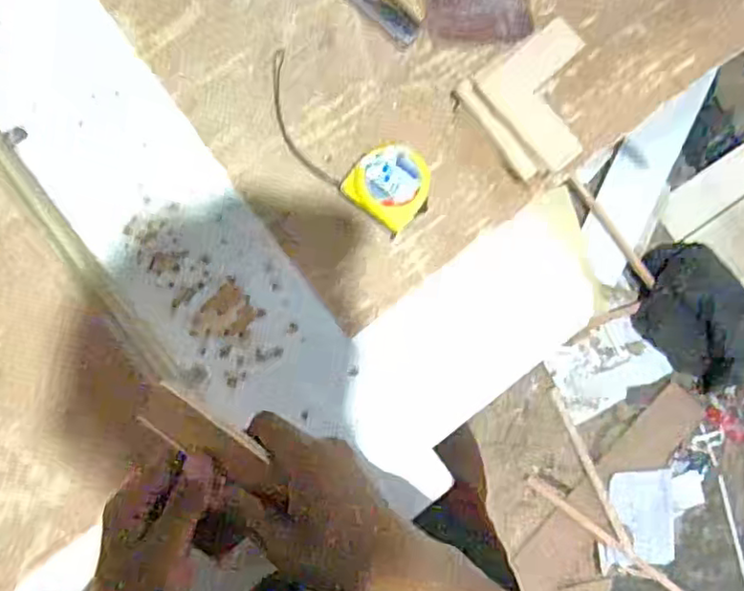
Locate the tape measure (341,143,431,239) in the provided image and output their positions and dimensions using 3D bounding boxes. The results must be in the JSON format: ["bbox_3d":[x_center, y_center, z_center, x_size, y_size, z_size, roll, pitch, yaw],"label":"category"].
[{"bbox_3d":[0.017,-0.094,0.547,0.065,0.031,0.064,37,81,-4],"label":"tape measure"}]

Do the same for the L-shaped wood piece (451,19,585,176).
[{"bbox_3d":[0.151,-0.170,0.573,0.115,0.039,0.113,-34,91,-9],"label":"L-shaped wood piece"}]

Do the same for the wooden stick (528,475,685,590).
[{"bbox_3d":[0.638,0.621,1.395,0.746,0.020,0.025,37,80,-2],"label":"wooden stick"}]

